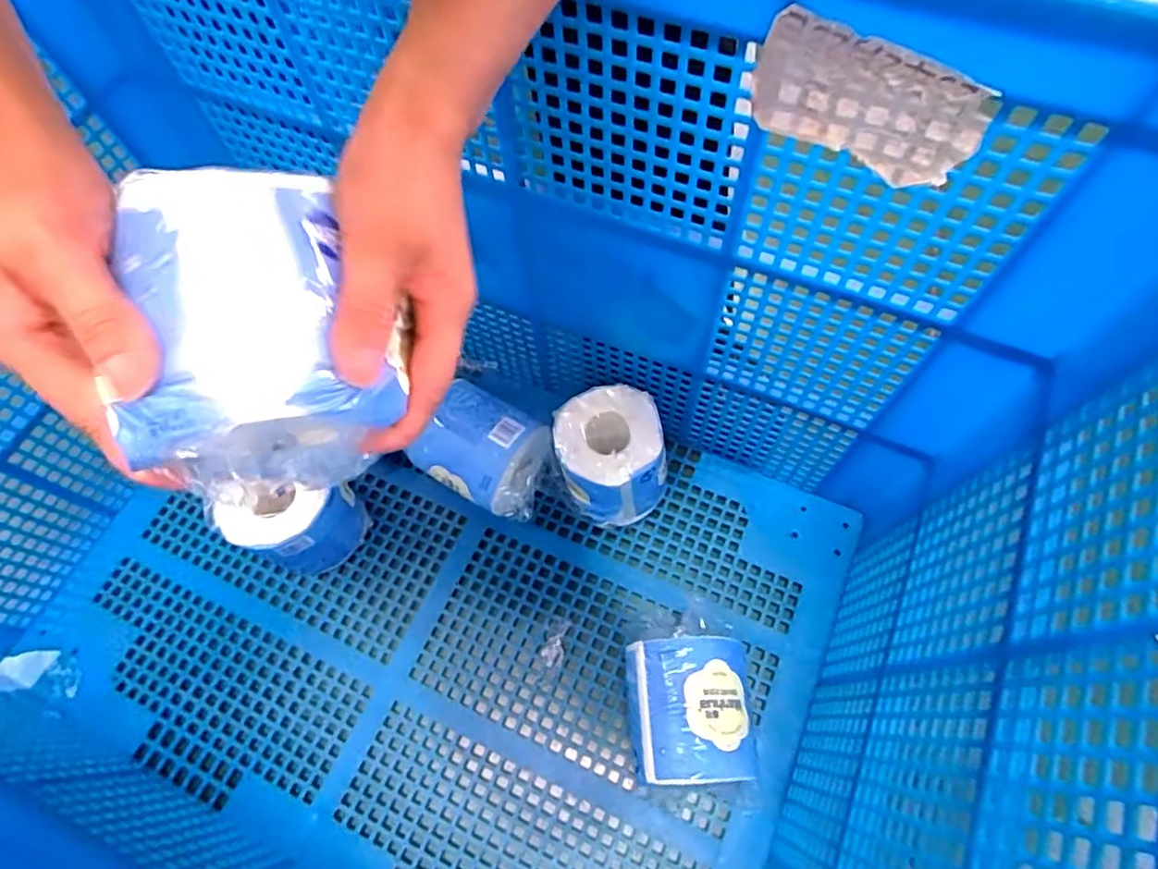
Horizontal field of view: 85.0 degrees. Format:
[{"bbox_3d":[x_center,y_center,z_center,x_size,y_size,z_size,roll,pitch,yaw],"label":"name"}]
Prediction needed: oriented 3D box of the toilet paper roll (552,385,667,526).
[{"bbox_3d":[0.030,0.026,0.639,0.100,0.123,0.112,-18,65,-5],"label":"toilet paper roll"}]

